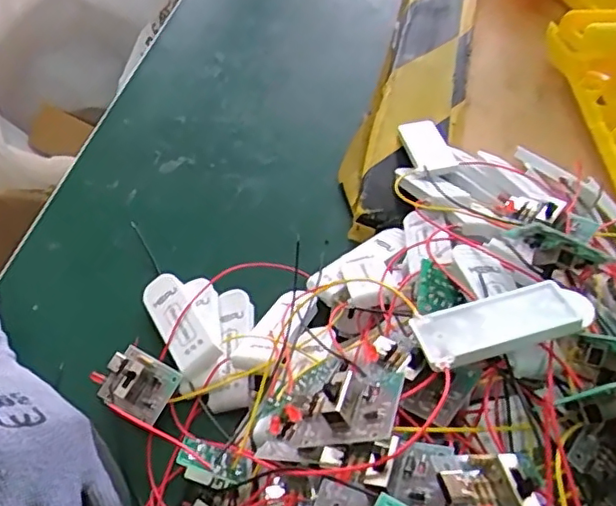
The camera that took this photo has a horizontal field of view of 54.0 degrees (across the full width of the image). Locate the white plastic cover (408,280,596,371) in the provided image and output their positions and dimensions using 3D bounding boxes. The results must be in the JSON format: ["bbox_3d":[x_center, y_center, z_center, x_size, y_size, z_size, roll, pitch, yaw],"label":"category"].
[{"bbox_3d":[0.062,0.021,0.193,0.053,0.012,0.020,-11,57,-11],"label":"white plastic cover"}]

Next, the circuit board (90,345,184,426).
[{"bbox_3d":[-0.076,0.057,0.267,0.037,0.005,0.026,23,72,23],"label":"circuit board"}]

